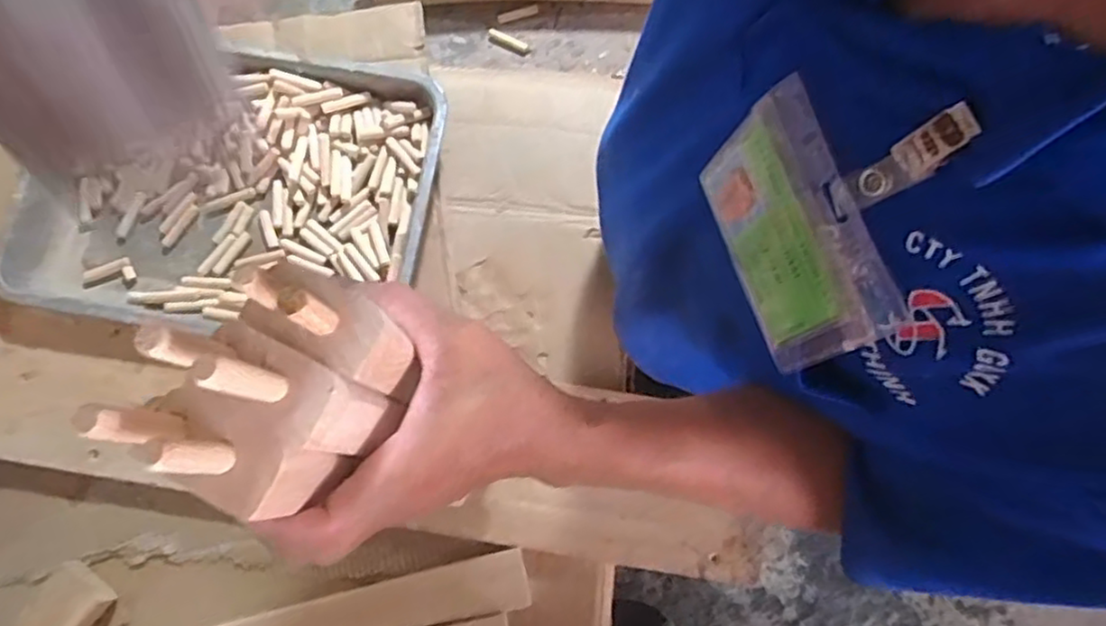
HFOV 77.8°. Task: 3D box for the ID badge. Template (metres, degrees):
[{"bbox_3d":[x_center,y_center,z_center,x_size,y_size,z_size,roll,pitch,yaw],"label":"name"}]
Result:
[{"bbox_3d":[0.094,-0.031,0.278,0.005,0.084,0.100,-16,78,-17],"label":"ID badge"}]

